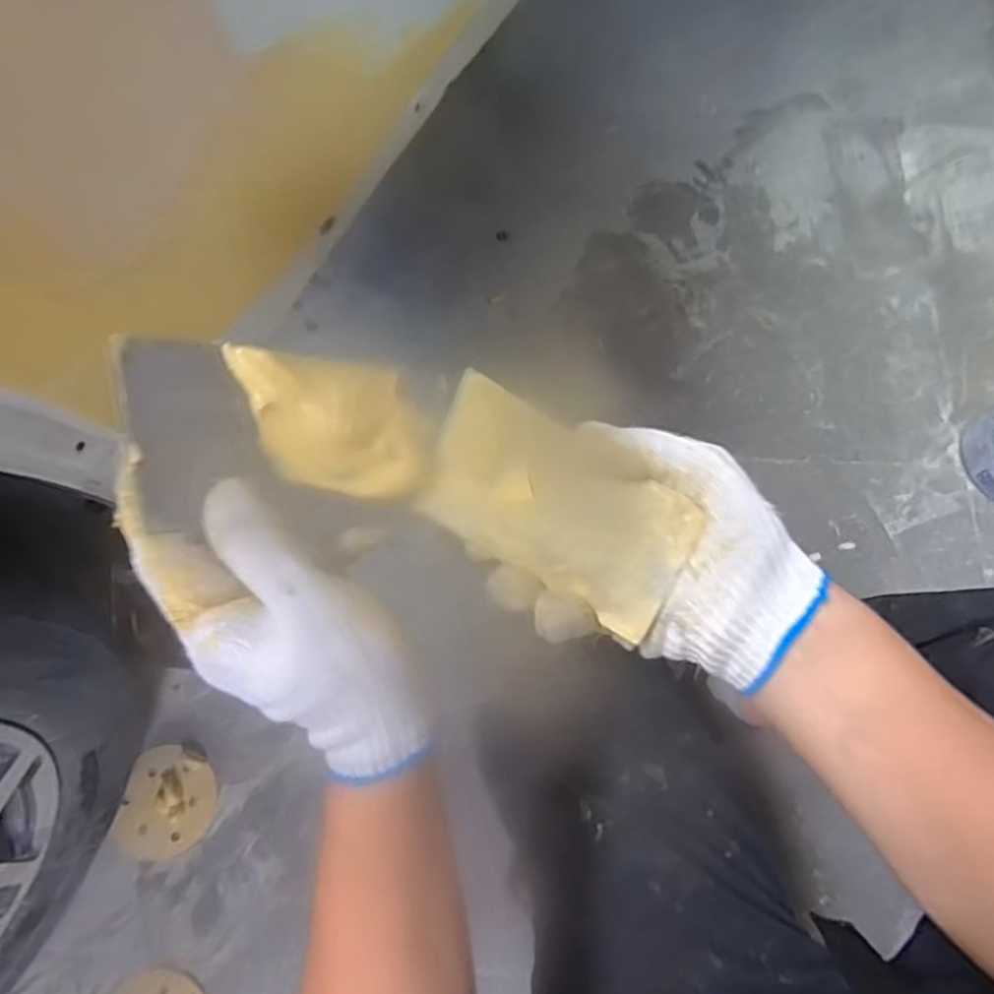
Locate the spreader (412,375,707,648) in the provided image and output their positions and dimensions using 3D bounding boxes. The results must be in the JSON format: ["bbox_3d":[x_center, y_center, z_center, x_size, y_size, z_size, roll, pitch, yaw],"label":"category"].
[{"bbox_3d":[0.028,0.004,0.332,0.129,0.011,0.070,32,88,0],"label":"spreader"}]

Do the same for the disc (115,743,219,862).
[{"bbox_3d":[-0.371,0.347,0.790,0.101,0.009,0.119,7,74,0],"label":"disc"}]

